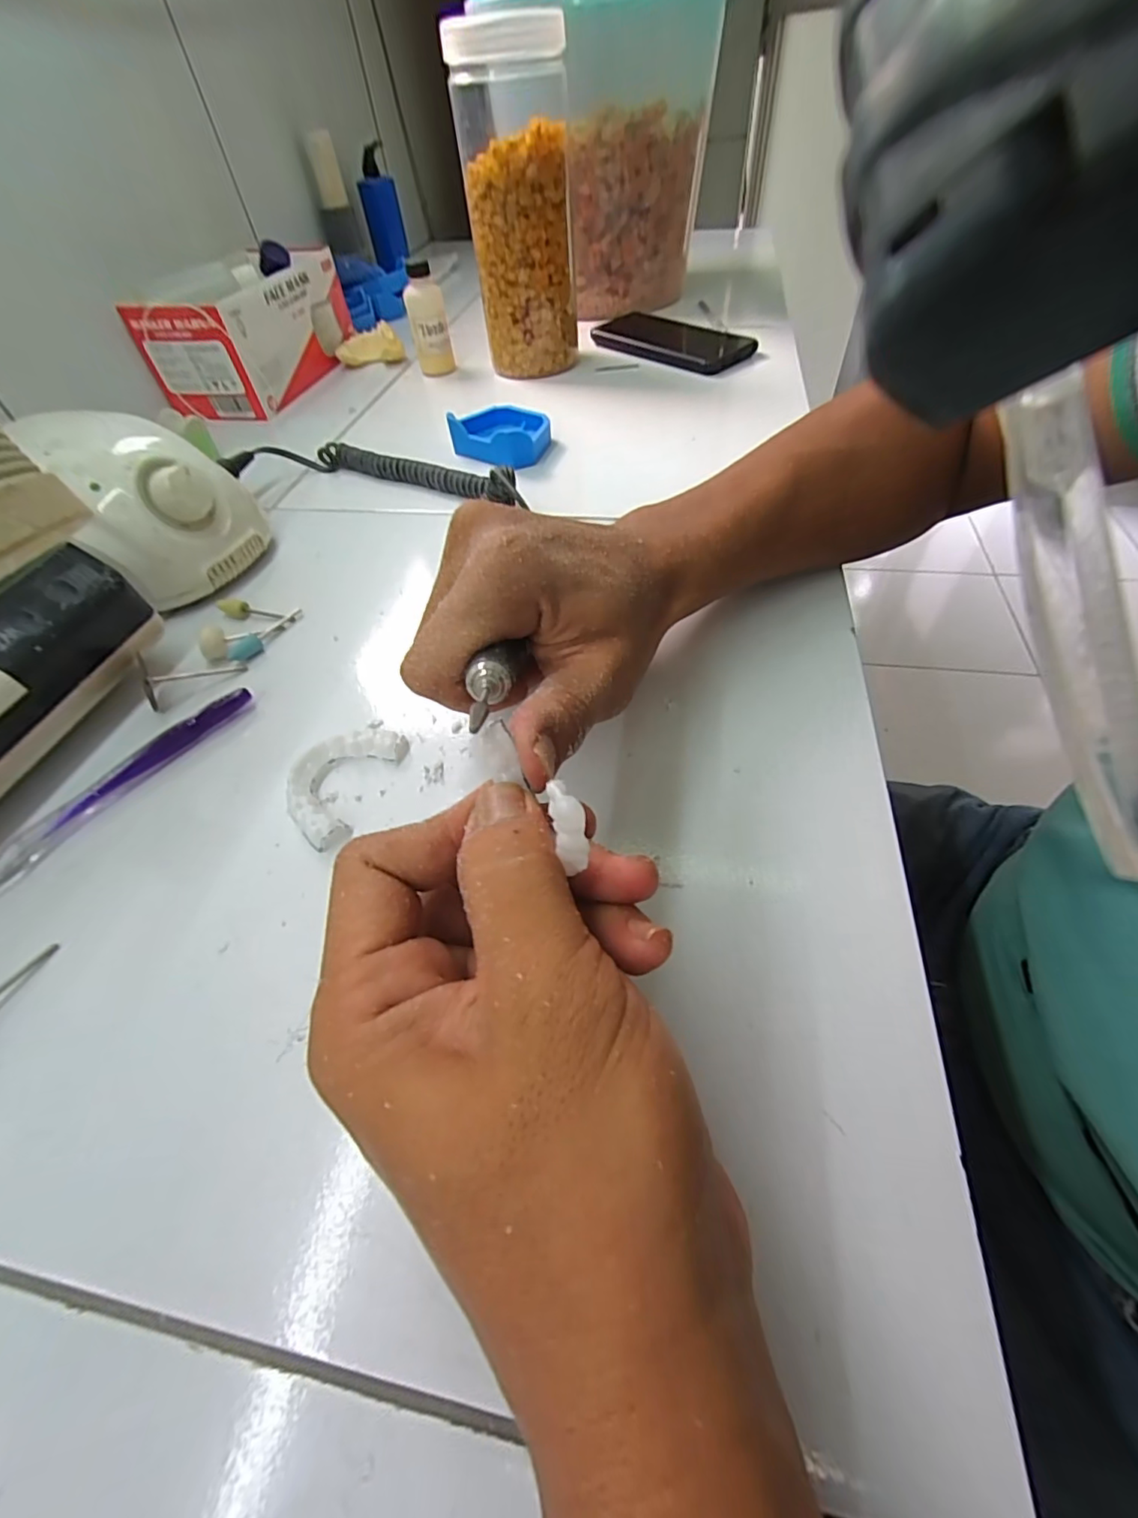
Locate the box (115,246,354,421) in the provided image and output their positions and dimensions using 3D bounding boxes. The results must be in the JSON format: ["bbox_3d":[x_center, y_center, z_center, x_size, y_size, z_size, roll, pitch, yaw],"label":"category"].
[{"bbox_3d":[-0.313,-0.430,0.540,0.112,0.087,0.203,8,54,11],"label":"box"}]

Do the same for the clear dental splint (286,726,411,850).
[{"bbox_3d":[-0.104,0.009,0.241,0.039,0.011,0.060,14,56,15],"label":"clear dental splint"}]

